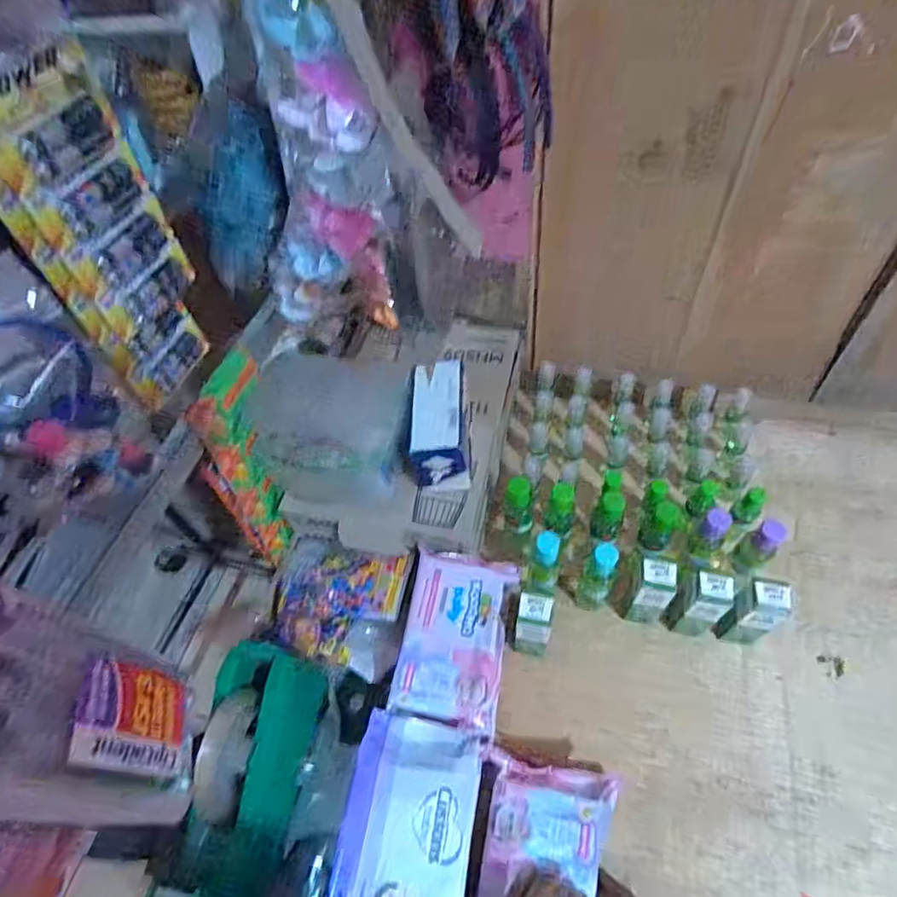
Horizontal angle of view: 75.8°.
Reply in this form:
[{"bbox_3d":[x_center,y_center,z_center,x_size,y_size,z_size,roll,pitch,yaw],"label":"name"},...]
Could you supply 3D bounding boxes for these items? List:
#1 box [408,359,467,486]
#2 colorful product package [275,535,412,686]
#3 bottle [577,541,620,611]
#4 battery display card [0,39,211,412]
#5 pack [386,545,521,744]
[{"bbox_3d":[-0.009,-0.023,0.594,0.058,0.072,0.120,-3,55,5],"label":"box"},{"bbox_3d":[-0.115,0.158,0.596,0.135,0.042,0.124,9,57,10],"label":"colorful product package"},{"bbox_3d":[0.148,0.128,0.570,0.027,0.105,0.028,15,59,14],"label":"bottle"},{"bbox_3d":[-0.183,-0.110,0.310,0.024,0.201,0.070,20,60,19],"label":"battery display card"},{"bbox_3d":[0.007,0.176,0.545,0.096,0.034,0.158,8,57,12],"label":"pack"}]

